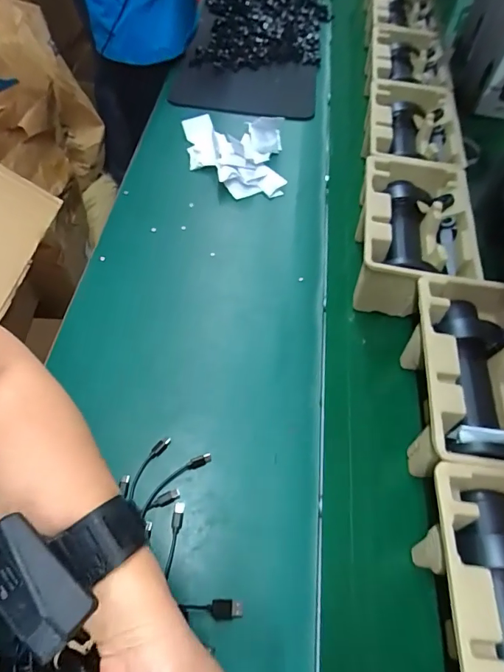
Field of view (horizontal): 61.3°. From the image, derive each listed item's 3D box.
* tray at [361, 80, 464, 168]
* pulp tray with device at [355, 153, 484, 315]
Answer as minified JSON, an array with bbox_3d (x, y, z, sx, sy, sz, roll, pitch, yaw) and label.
[{"bbox_3d":[0.266,-0.337,0.731,0.146,0.070,0.229,8,57,2],"label":"tray"},{"bbox_3d":[0.227,-0.139,0.620,0.144,0.112,0.225,9,57,3],"label":"pulp tray with device"}]

